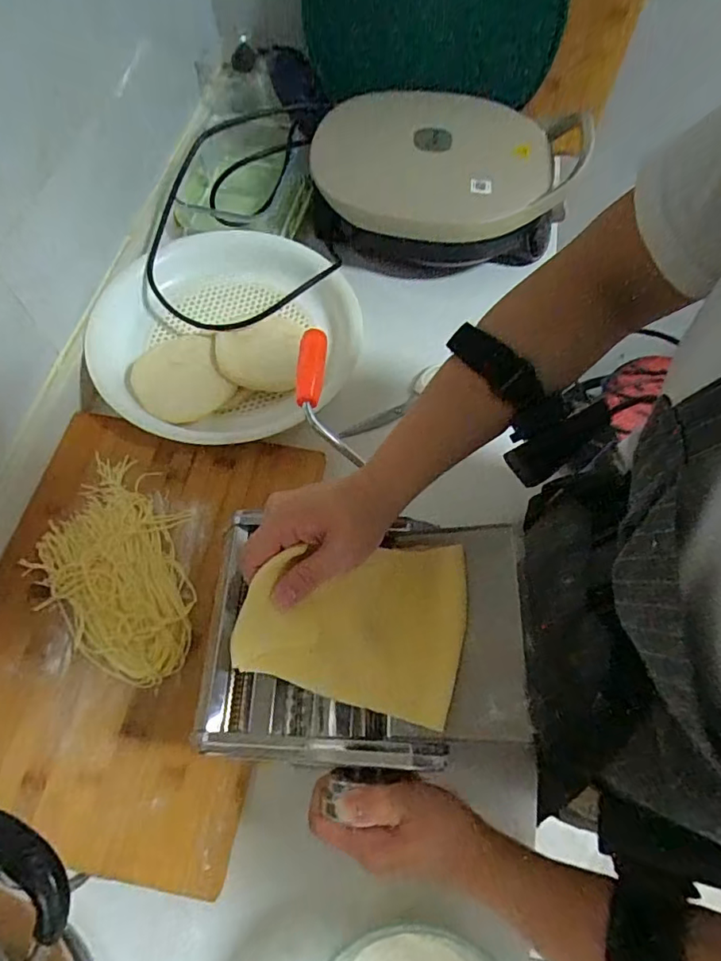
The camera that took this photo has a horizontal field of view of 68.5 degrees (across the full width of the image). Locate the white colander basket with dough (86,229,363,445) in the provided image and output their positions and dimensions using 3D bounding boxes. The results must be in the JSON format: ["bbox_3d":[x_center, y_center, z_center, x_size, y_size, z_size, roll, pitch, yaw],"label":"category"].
[{"bbox_3d":[-0.155,-0.172,0.613,0.293,0.055,0.293,1,64,-2],"label":"white colander basket with dough"}]

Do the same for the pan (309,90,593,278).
[{"bbox_3d":[0.108,-0.406,0.700,0.325,0.120,0.269,-8,64,-5],"label":"pan"}]

